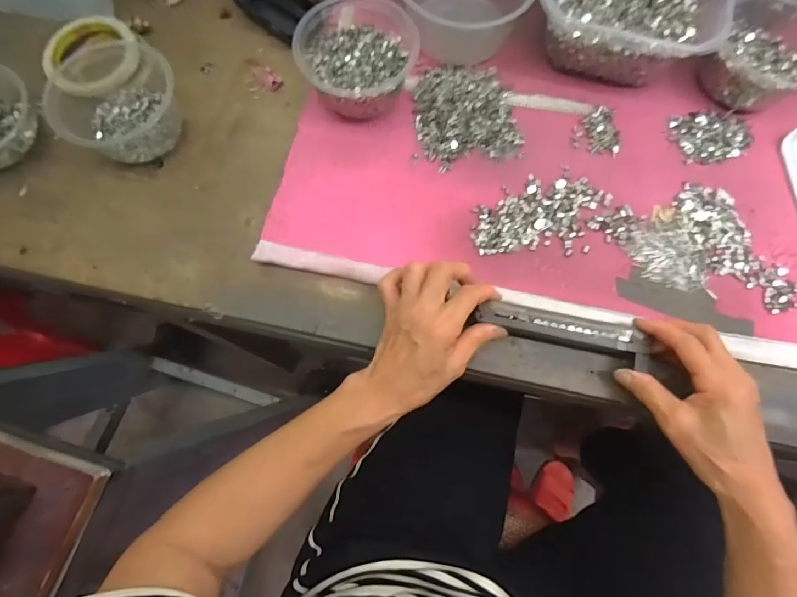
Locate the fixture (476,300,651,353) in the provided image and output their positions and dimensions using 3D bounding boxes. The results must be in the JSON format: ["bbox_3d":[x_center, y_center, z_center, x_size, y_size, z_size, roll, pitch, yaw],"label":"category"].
[{"bbox_3d":[0.142,0.022,0.370,0.144,0.012,0.025,11,77,3],"label":"fixture"}]

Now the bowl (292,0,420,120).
[{"bbox_3d":[-0.039,-0.245,0.428,0.118,0.059,0.116,0,73,-1],"label":"bowl"}]

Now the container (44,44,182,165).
[{"bbox_3d":[-0.278,-0.198,0.424,0.115,0.049,0.115,0,73,-1],"label":"container"}]

